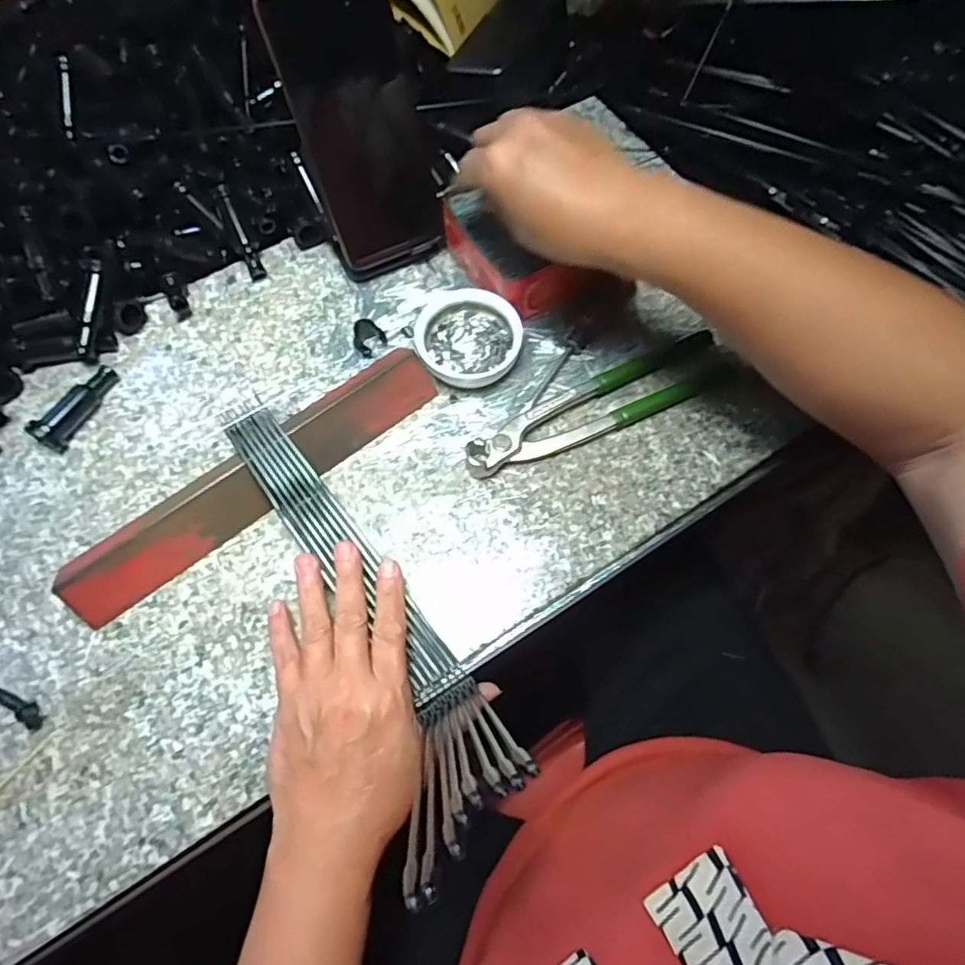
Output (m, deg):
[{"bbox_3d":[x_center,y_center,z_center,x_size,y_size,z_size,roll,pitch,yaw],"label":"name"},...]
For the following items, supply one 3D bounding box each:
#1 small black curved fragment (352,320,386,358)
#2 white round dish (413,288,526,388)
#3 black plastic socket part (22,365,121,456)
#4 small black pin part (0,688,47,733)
[{"bbox_3d":[-0.082,-0.102,0.435,0.019,0.022,0.020,32,72,13],"label":"small black curved fragment"},{"bbox_3d":[-0.011,-0.102,0.431,0.069,0.024,0.072,0,68,1],"label":"white round dish"},{"bbox_3d":[-0.276,-0.053,0.415,0.016,0.019,0.066,27,71,12],"label":"black plastic socket part"},{"bbox_3d":[-0.271,0.125,0.348,0.049,0.008,0.013,26,71,10],"label":"small black pin part"}]

